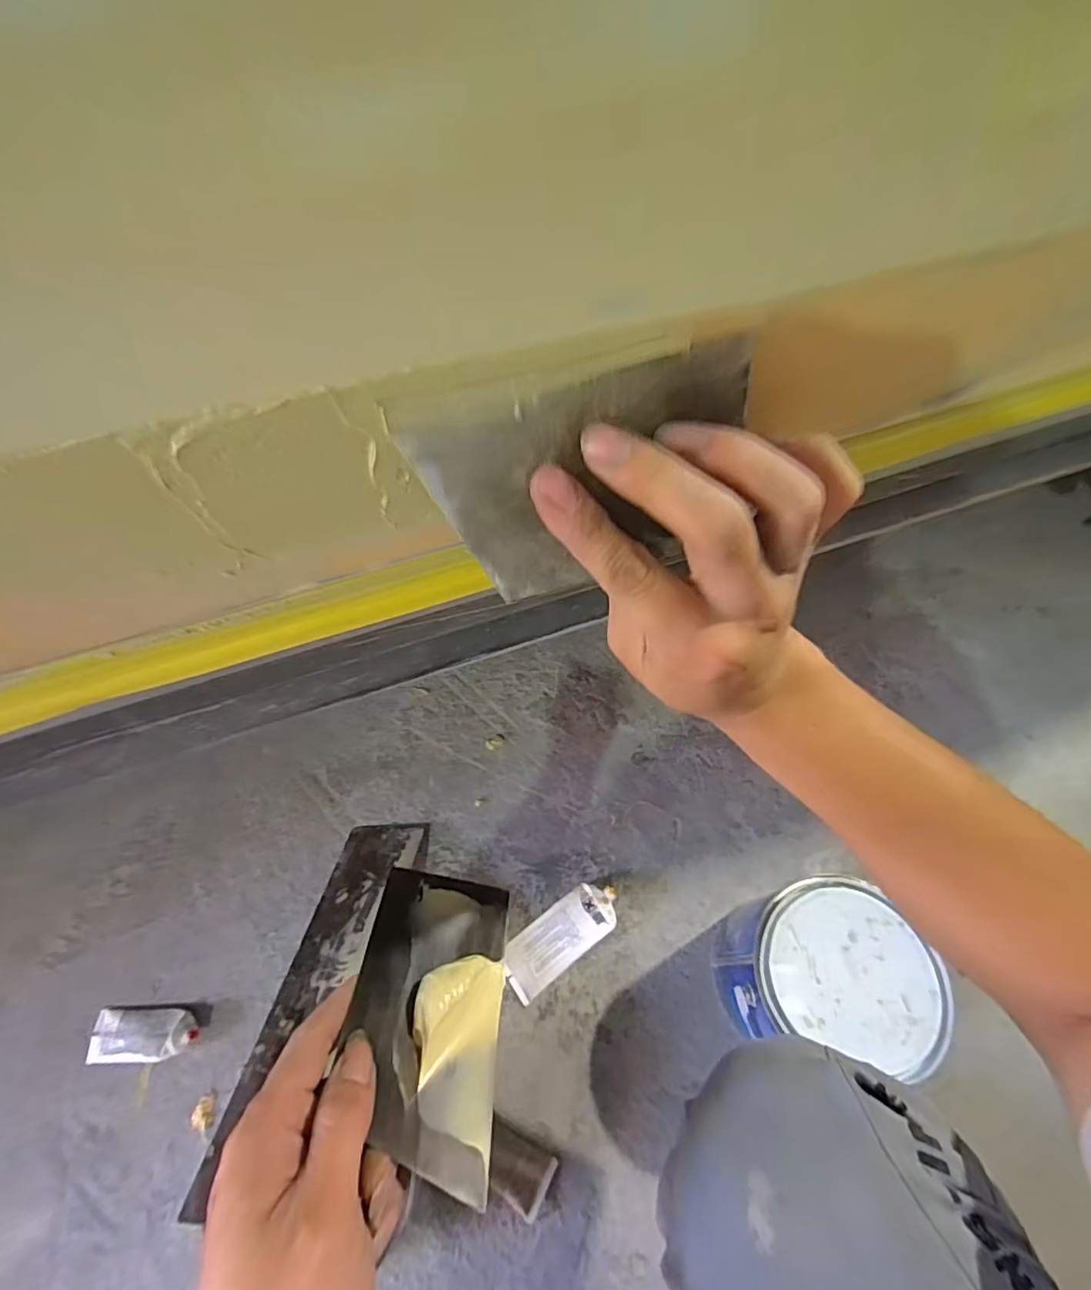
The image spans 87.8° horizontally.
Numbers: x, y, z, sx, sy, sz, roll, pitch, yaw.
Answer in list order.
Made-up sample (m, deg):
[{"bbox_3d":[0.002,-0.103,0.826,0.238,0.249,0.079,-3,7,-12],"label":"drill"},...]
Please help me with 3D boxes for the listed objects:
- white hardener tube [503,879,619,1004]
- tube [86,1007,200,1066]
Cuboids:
[{"bbox_3d":[0.017,0.304,0.594,0.135,0.024,0.056,-34,65,-18],"label":"white hardener tube"},{"bbox_3d":[-0.396,0.384,0.558,0.103,0.018,0.045,-9,59,9],"label":"tube"}]

